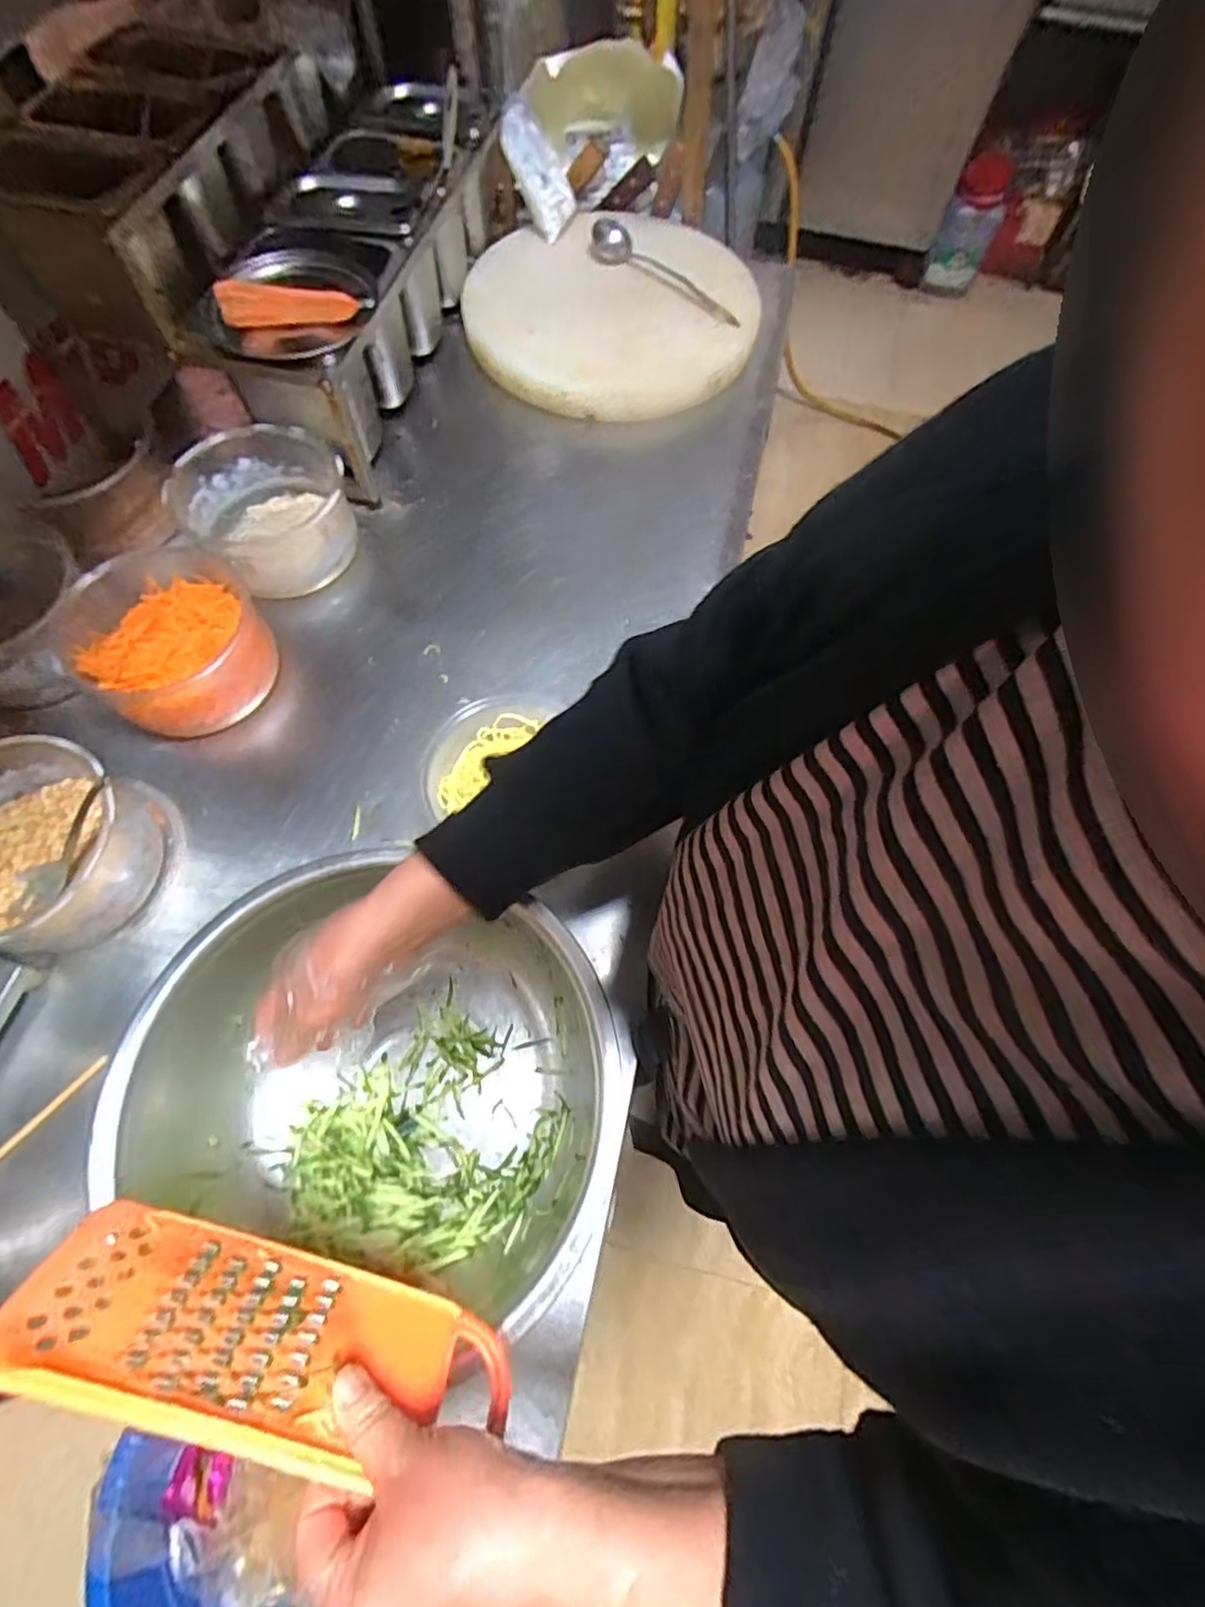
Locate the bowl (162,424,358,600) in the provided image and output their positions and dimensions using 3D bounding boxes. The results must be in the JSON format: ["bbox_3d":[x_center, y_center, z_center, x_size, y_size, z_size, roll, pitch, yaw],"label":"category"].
[{"bbox_3d":[-0.373,-0.321,0.712,0.171,0.101,0.159,0,67,-1],"label":"bowl"}]

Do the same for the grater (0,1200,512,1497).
[{"bbox_3d":[-0.161,0.268,0.311,0.235,0.088,0.018,20,103,-5],"label":"grater"}]

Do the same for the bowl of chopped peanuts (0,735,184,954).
[{"bbox_3d":[-0.487,0.045,0.548,0.170,0.110,0.172,0,67,-1],"label":"bowl of chopped peanuts"}]

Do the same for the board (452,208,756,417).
[{"bbox_3d":[0.017,-0.702,0.894,0.415,0.044,0.388,-13,68,-4],"label":"board"}]

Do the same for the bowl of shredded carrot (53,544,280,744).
[{"bbox_3d":[-0.430,-0.157,0.644,0.166,0.101,0.165,0,67,-1],"label":"bowl of shredded carrot"}]

